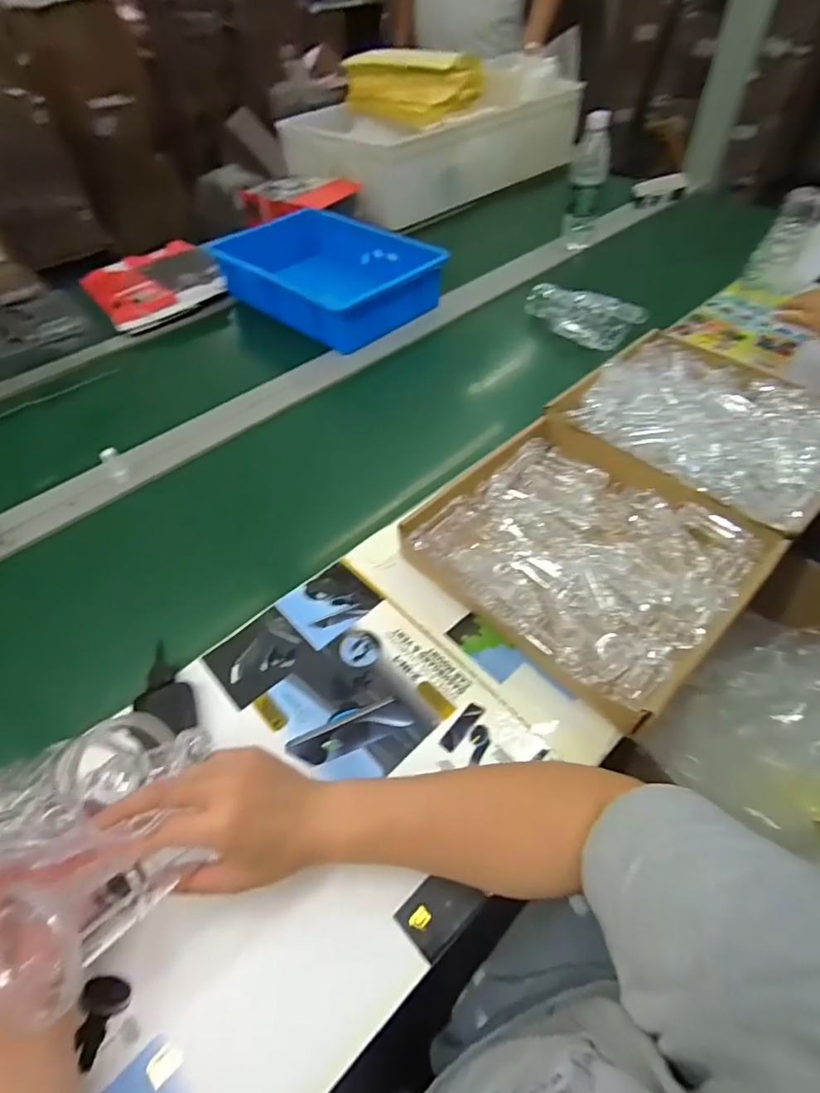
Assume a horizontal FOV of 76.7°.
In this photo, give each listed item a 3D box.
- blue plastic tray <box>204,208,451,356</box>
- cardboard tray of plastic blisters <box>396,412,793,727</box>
[{"bbox_3d":[-0.154,-0.516,0.975,0.267,0.086,0.414,-38,58,-25],"label":"blue plastic tray"},{"bbox_3d":[0.191,-0.001,0.564,0.290,0.048,0.307,-34,57,-23],"label":"cardboard tray of plastic blisters"}]

